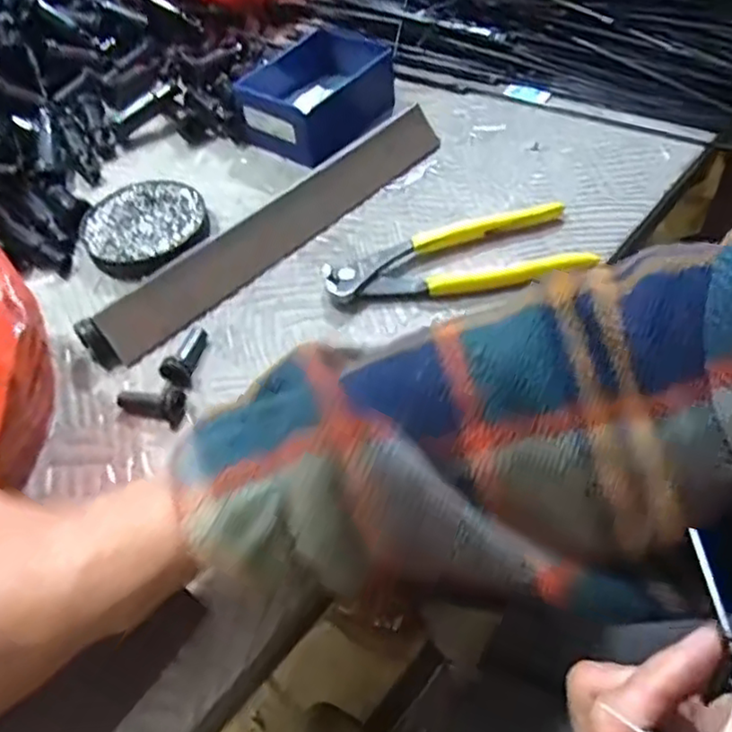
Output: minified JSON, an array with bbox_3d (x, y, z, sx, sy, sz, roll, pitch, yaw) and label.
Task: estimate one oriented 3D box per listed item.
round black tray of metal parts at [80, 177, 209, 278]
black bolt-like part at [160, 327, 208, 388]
[{"bbox_3d":[-0.152,-0.096,0.459,0.085,0.016,0.073,-37,58,-21],"label":"round black tray of metal parts"},{"bbox_3d":[-0.104,-0.008,0.386,0.016,0.018,0.040,5,40,10],"label":"black bolt-like part"}]

